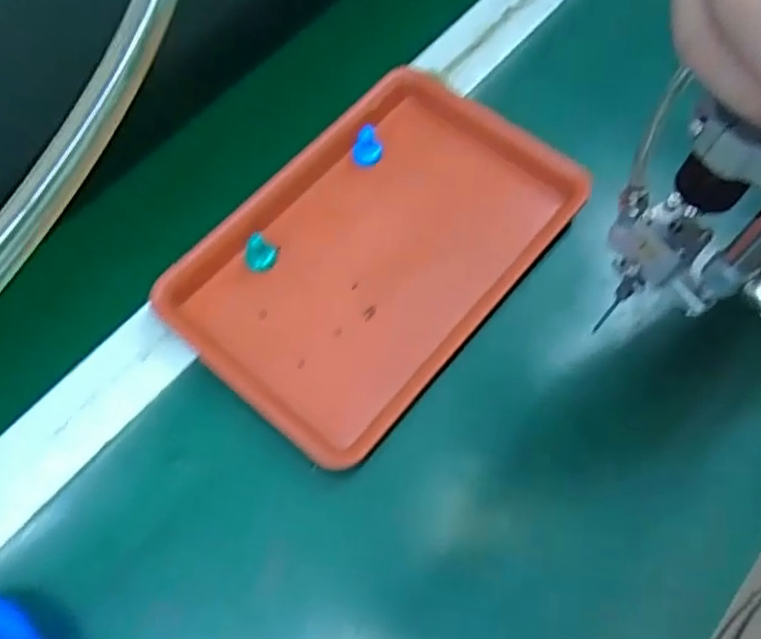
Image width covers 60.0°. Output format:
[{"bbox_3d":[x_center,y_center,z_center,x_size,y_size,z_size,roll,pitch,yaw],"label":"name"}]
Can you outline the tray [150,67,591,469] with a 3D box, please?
[{"bbox_3d":[-0.004,-0.047,0.394,0.157,0.023,0.235,37,71,18],"label":"tray"}]

